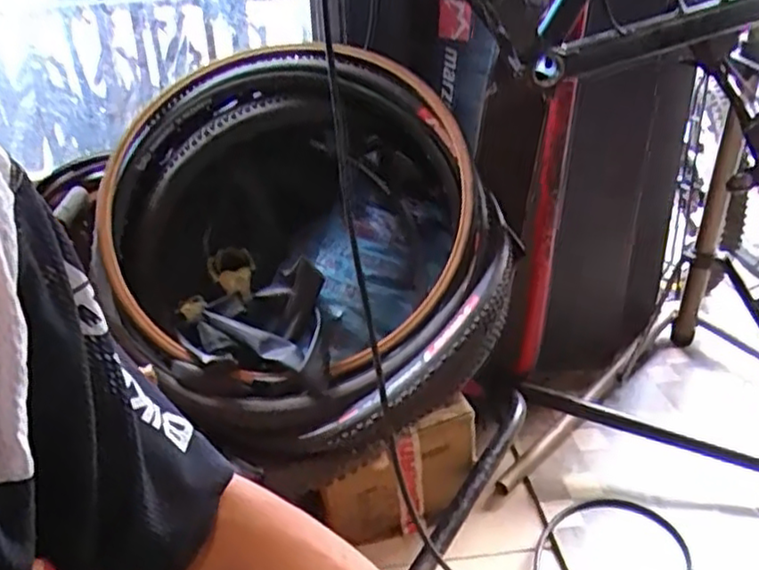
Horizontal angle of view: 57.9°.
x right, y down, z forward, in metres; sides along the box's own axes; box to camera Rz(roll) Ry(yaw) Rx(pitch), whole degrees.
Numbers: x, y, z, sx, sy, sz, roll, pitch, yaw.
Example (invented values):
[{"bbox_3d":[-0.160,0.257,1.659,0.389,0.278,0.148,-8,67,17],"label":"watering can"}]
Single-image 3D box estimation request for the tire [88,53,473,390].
[{"bbox_3d":[-0.182,-0.134,1.204,0.655,0.078,0.624,-2,76,7],"label":"tire"}]

